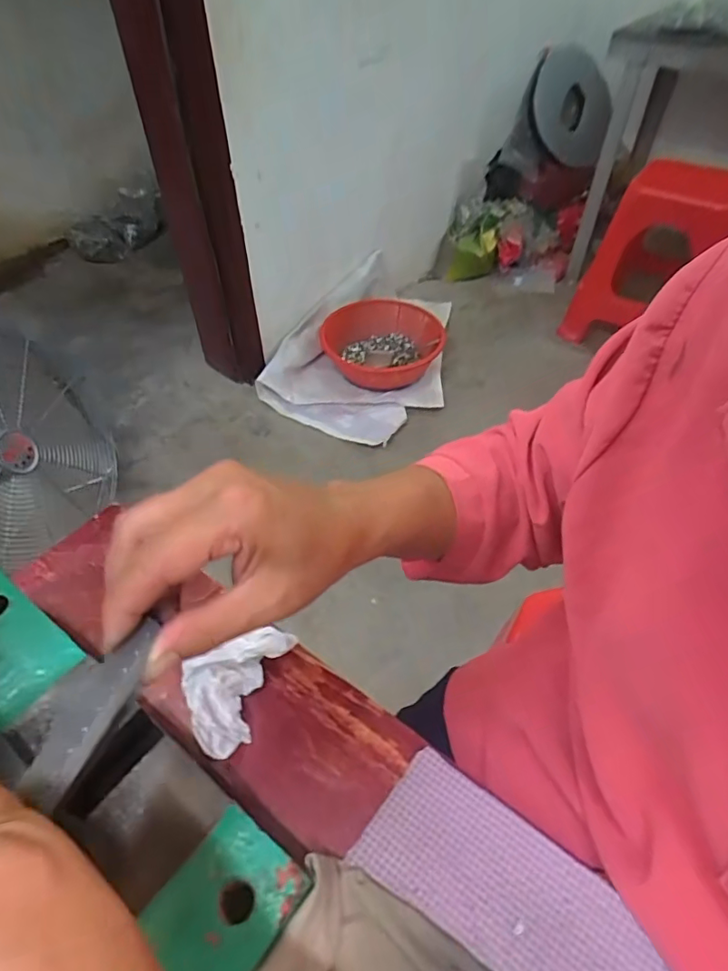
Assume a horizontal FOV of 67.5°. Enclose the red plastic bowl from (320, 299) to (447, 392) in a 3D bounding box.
[{"bbox_3d":[0.059,-0.431,1.683,0.373,0.129,0.402,3,49,3],"label":"red plastic bowl"}]

